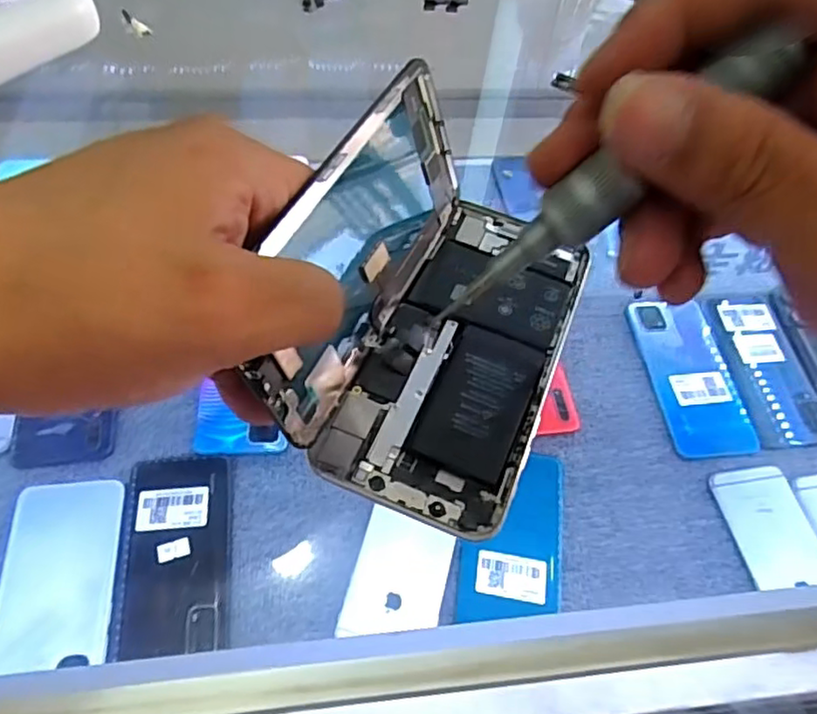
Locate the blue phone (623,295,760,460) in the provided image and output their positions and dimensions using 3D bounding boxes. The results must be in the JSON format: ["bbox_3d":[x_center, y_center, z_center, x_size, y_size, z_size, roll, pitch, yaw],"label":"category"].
[{"bbox_3d":[0.256,0.016,0.582,0.075,0.012,0.154,-4,58,-7],"label":"blue phone"}]

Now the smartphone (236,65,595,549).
[{"bbox_3d":[0.013,-0.025,0.223,0.093,0.065,0.137,21,59,9],"label":"smartphone"}]

